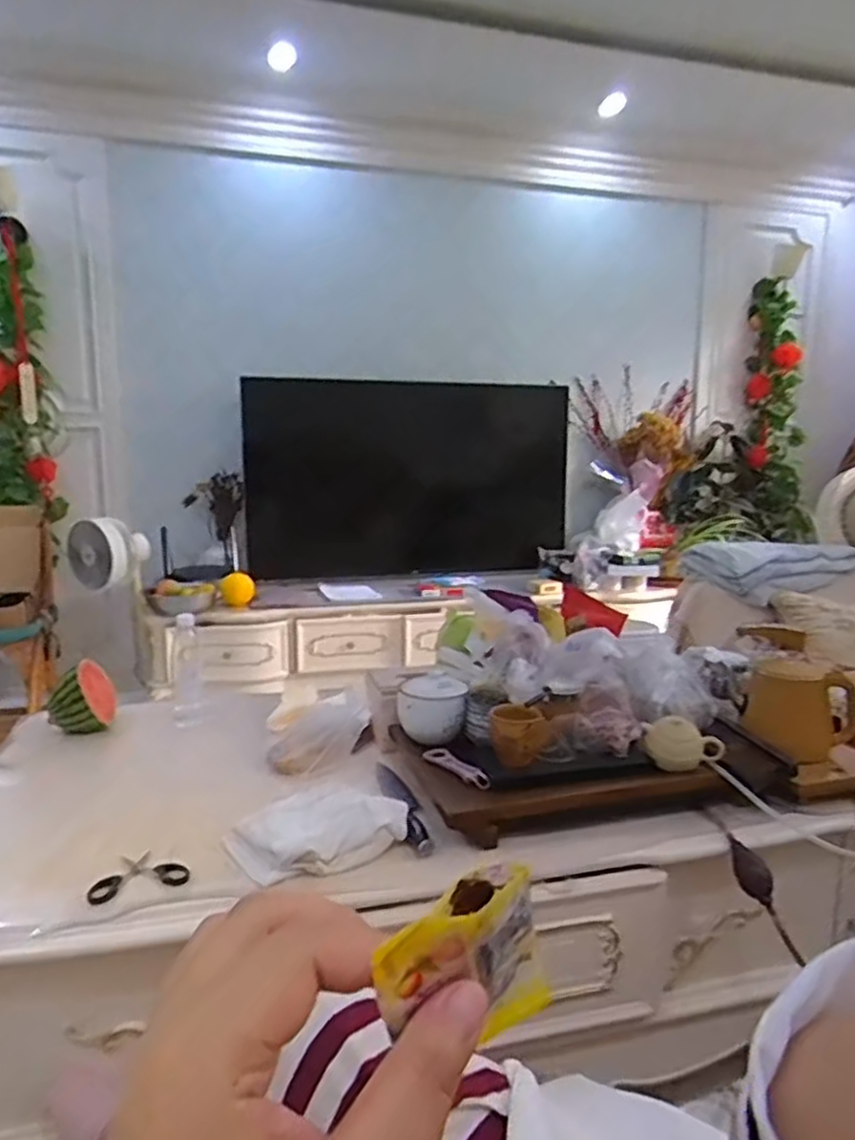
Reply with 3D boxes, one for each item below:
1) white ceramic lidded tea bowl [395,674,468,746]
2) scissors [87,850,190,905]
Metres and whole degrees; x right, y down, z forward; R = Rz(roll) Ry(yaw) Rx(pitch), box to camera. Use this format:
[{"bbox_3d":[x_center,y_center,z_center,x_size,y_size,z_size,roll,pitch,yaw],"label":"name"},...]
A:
[{"bbox_3d":[0.008,0.241,1.240,0.116,0.089,0.096,1,9,3],"label":"white ceramic lidded tea bowl"},{"bbox_3d":[-0.375,0.391,0.942,0.116,0.019,0.093,-3,10,-19],"label":"scissors"}]

